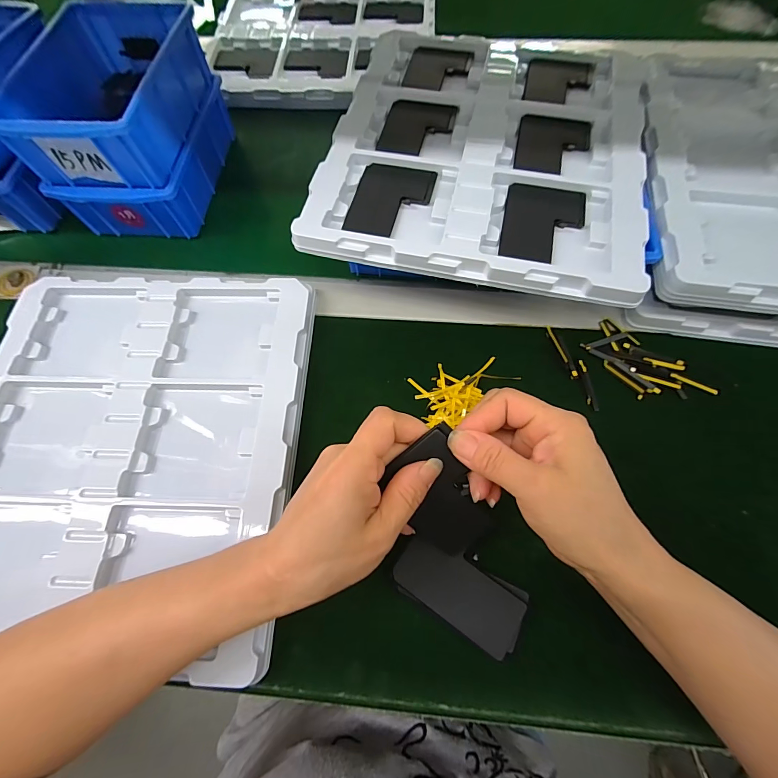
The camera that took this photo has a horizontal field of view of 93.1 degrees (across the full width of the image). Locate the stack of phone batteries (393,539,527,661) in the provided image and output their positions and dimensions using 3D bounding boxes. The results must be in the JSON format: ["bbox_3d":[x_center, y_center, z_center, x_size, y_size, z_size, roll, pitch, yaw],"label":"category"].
[{"bbox_3d":[0.049,0.141,0.258,0.088,0.011,0.039,33,72,14],"label":"stack of phone batteries"}]

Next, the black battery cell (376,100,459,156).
[{"bbox_3d":[0.030,-0.262,0.367,0.067,0.004,0.079,11,68,7],"label":"black battery cell"}]

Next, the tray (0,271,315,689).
[{"bbox_3d":[-0.214,0.040,0.305,0.273,0.022,0.310,2,68,3],"label":"tray"}]

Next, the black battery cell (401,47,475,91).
[{"bbox_3d":[0.055,-0.352,0.404,0.066,0.004,0.079,13,69,7],"label":"black battery cell"}]

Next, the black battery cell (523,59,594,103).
[{"bbox_3d":[0.180,-0.327,0.390,0.067,0.005,0.081,12,68,7],"label":"black battery cell"}]

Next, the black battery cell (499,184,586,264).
[{"bbox_3d":[0.130,-0.140,0.310,0.065,0.004,0.086,11,68,7],"label":"black battery cell"}]

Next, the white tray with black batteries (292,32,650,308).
[{"bbox_3d":[0.093,-0.243,0.353,0.279,0.017,0.334,11,68,7],"label":"white tray with black batteries"}]

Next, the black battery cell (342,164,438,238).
[{"bbox_3d":[0.003,-0.166,0.323,0.064,0.004,0.086,12,68,7],"label":"black battery cell"}]

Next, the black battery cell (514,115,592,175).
[{"bbox_3d":[0.157,-0.234,0.351,0.067,0.005,0.083,12,68,7],"label":"black battery cell"}]

